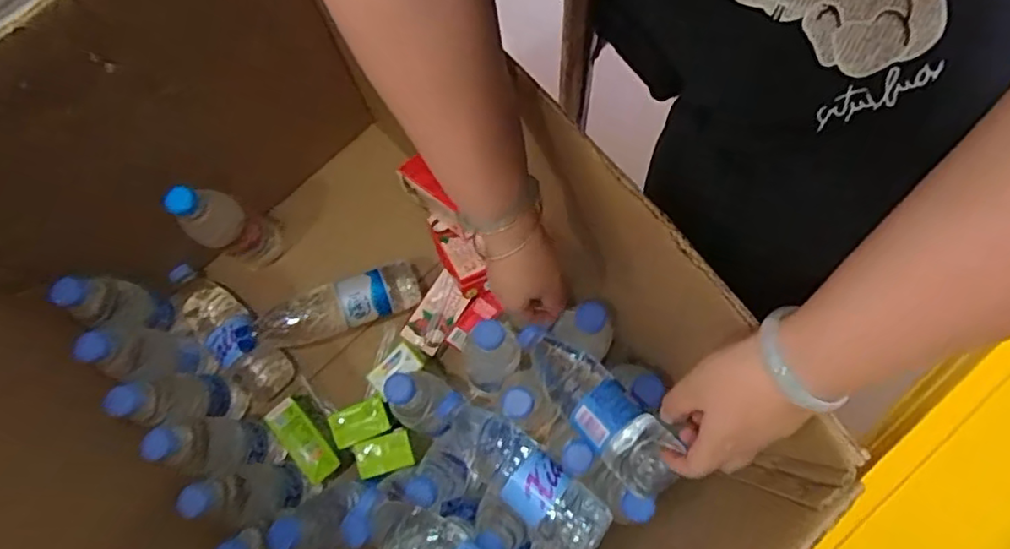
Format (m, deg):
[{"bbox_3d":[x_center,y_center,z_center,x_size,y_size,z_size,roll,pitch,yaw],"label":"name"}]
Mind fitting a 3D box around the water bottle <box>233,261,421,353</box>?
[{"bbox_3d":[-0.221,0.046,0.794,0.235,0.077,0.067,-21,80,-15],"label":"water bottle"}]

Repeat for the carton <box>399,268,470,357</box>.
[{"bbox_3d":[-0.090,0.049,0.815,0.061,0.031,0.101,33,82,7],"label":"carton"}]

